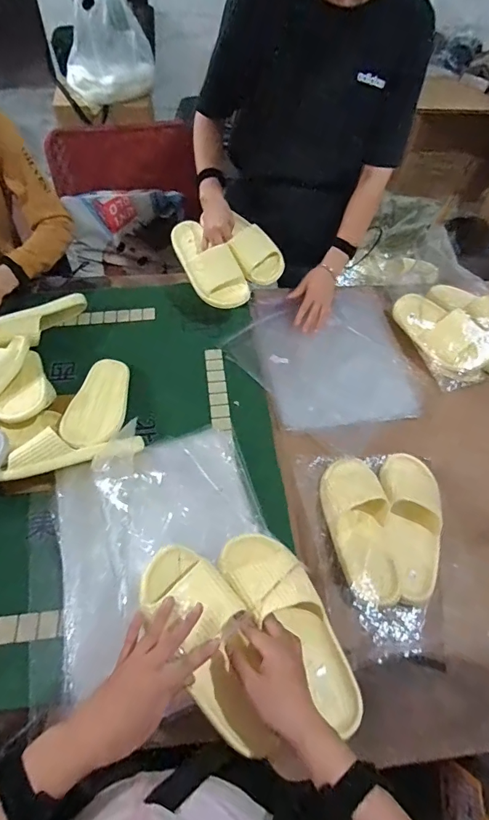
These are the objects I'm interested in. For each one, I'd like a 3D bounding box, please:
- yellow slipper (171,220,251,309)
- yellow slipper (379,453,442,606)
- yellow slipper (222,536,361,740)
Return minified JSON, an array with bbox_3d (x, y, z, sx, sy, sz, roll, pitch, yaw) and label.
[{"bbox_3d":[-0.085,-0.342,0.964,0.110,0.078,0.244,-31,69,6],"label":"yellow slipper"},{"bbox_3d":[0.296,0.196,0.739,0.106,0.055,0.266,11,56,3],"label":"yellow slipper"},{"bbox_3d":[0.063,0.259,0.518,0.089,0.059,0.245,-29,69,-22],"label":"yellow slipper"}]

